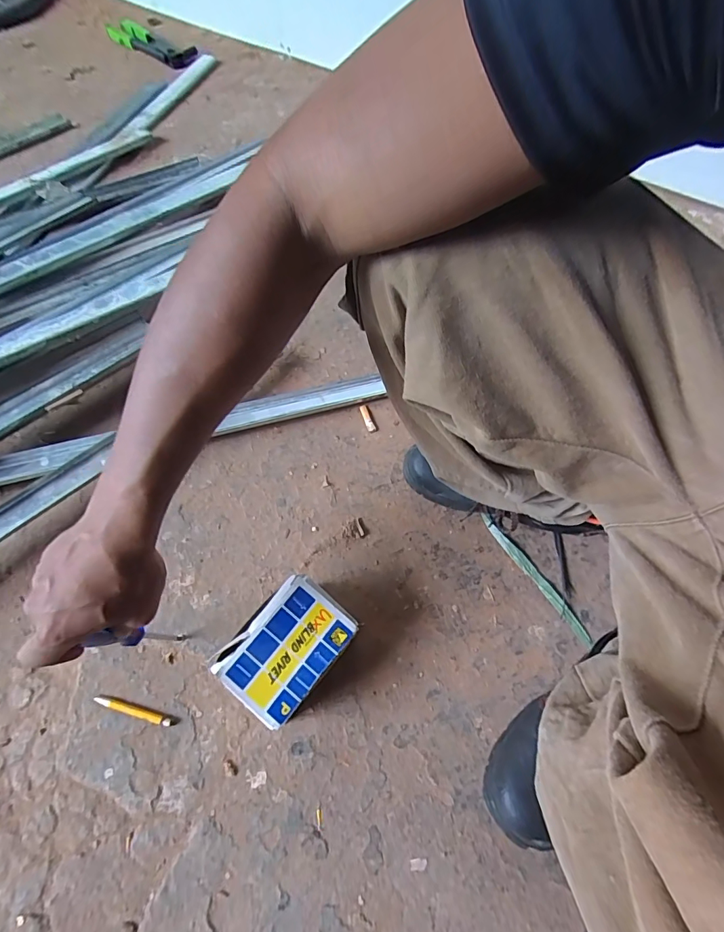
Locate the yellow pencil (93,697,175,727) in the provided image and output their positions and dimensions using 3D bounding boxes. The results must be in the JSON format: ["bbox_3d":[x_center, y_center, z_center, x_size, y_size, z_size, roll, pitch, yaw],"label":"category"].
[{"bbox_3d":[-0.244,0.263,0.470,0.087,0.010,0.010,13,63,6],"label":"yellow pencil"}]

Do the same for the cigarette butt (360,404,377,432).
[{"bbox_3d":[0.009,-0.070,0.650,0.012,0.009,0.043,-19,65,-10],"label":"cigarette butt"}]

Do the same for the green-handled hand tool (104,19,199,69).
[{"bbox_3d":[-0.482,-0.945,0.988,0.222,0.046,0.073,28,66,13],"label":"green-handled hand tool"}]

